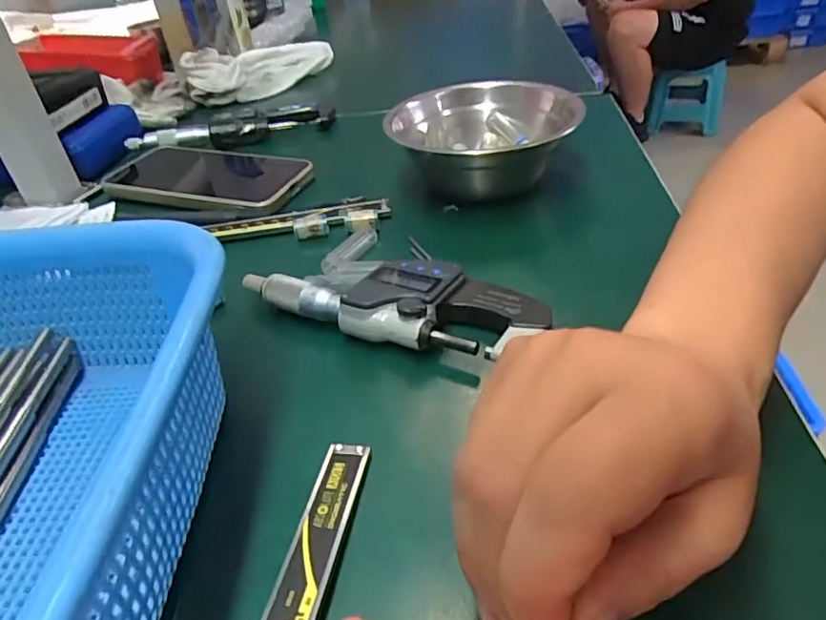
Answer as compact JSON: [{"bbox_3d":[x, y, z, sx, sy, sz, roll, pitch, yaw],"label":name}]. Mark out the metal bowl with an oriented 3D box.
[{"bbox_3d":[0.048,-0.111,0.394,0.120,0.049,0.119,-4,36,3],"label":"metal bowl"}]

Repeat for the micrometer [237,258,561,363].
[{"bbox_3d":[-0.012,-0.006,0.288,0.151,0.023,0.050,10,39,22],"label":"micrometer"}]

